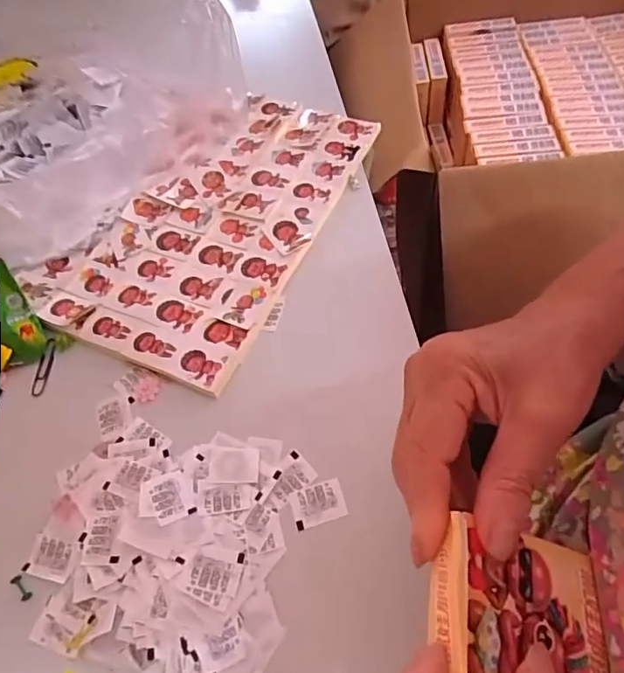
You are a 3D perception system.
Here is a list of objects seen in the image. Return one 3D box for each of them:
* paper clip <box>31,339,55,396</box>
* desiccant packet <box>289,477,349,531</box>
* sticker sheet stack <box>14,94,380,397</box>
[{"bbox_3d":[-0.200,0.021,0.388,0.009,0.006,0.046,3,60,4],"label":"paper clip"},{"bbox_3d":[0.004,0.100,0.314,0.031,0.004,0.023,-17,61,-7],"label":"desiccant packet"},{"bbox_3d":[-0.081,-0.108,0.439,0.183,0.010,0.291,24,64,15],"label":"sticker sheet stack"}]

